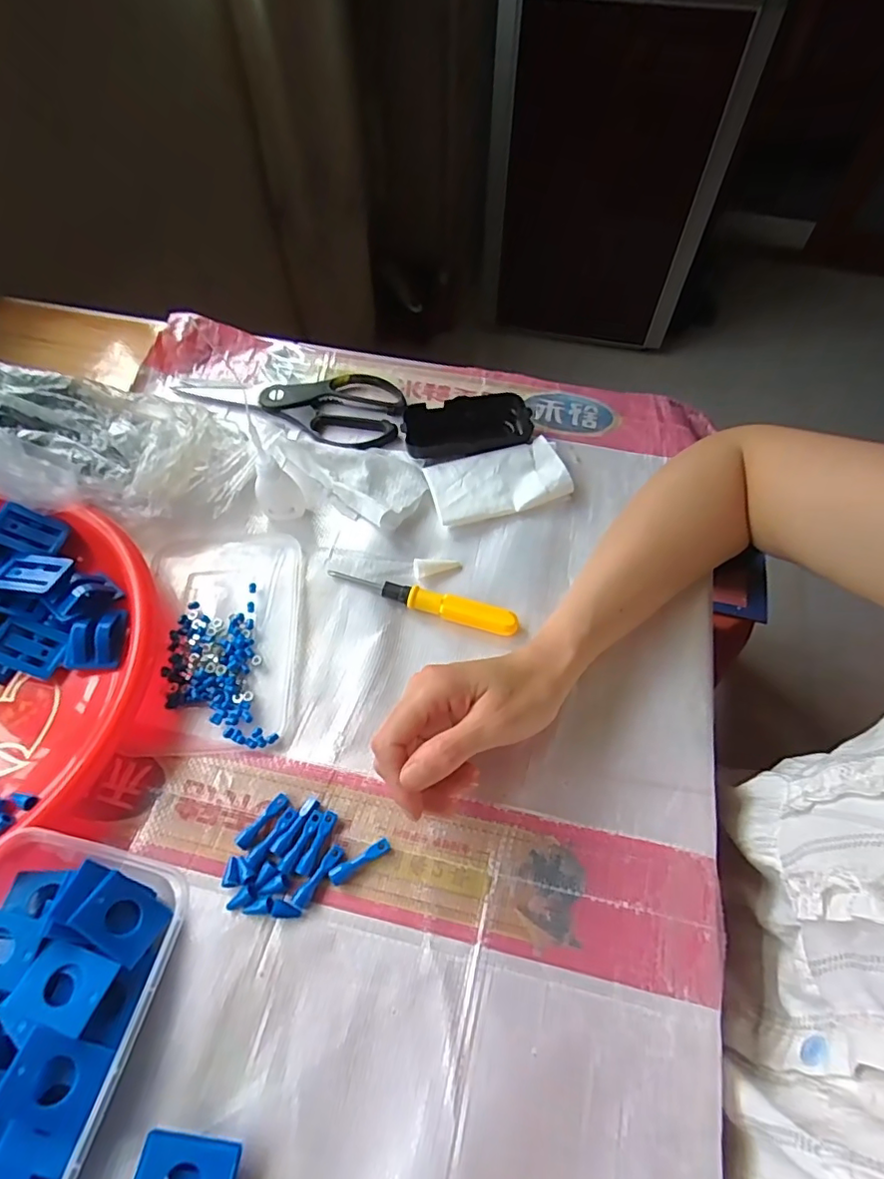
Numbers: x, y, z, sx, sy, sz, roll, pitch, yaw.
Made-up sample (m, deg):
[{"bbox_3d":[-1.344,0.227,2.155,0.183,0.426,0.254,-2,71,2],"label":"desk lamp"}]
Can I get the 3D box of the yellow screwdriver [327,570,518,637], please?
[{"bbox_3d":[-0.015,0.007,0.414,0.141,0.018,0.015,15,60,8],"label":"yellow screwdriver"}]

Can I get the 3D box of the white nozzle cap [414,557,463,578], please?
[{"bbox_3d":[-0.003,-0.018,0.434,0.037,0.013,0.012,-10,60,-6],"label":"white nozzle cap"}]

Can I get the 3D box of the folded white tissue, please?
[{"bbox_3d":[0.047,-0.089,0.471,0.112,0.020,0.059,-15,61,-9],"label":"folded white tissue"}]

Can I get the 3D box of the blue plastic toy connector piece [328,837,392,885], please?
[{"bbox_3d":[-0.049,0.160,0.334,0.038,0.006,0.010,-29,64,-16],"label":"blue plastic toy connector piece"}]

